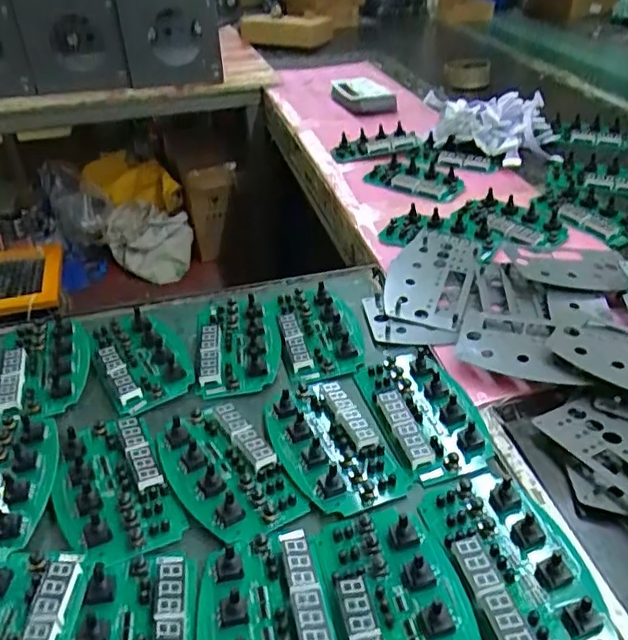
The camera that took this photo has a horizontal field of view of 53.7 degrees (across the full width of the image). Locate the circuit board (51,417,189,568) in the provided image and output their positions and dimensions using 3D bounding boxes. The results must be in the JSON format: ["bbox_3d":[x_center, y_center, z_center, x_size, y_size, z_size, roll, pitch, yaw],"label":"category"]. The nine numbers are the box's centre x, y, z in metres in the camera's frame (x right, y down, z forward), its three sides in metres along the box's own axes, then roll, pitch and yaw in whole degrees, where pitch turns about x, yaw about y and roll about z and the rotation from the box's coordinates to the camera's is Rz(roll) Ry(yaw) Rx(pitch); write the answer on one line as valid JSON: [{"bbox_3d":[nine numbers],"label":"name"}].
[{"bbox_3d":[-0.163,0.123,0.489,0.082,0.017,0.152,-18,40,-21],"label":"circuit board"}]

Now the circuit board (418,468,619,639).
[{"bbox_3d":[0.135,0.157,0.419,0.083,0.023,0.151,-10,38,-12],"label":"circuit board"}]

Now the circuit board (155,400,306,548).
[{"bbox_3d":[-0.072,0.114,0.495,0.078,0.017,0.137,-21,41,-24],"label":"circuit board"}]

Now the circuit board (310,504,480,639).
[{"bbox_3d":[0.055,0.178,0.396,0.089,0.020,0.147,-10,38,-11],"label":"circuit board"}]

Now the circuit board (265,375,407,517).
[{"bbox_3d":[0.012,0.095,0.519,0.086,0.017,0.147,-10,38,-12],"label":"circuit board"}]

